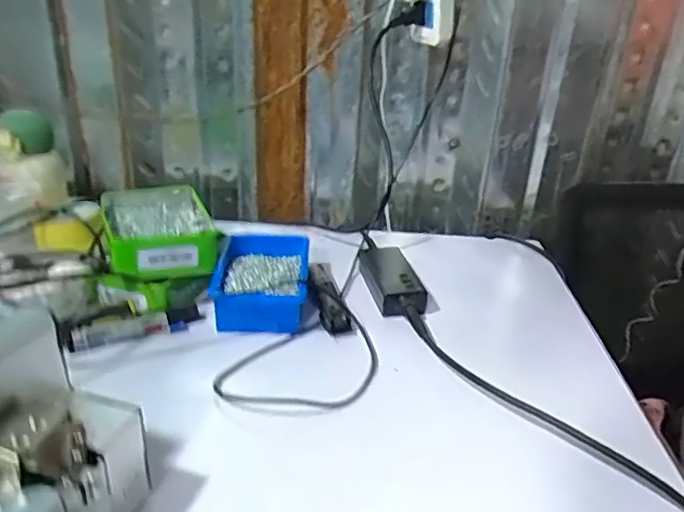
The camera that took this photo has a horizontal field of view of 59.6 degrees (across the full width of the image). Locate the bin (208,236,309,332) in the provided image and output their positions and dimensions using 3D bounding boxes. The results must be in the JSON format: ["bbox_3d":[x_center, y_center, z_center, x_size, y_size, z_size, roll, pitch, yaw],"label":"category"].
[{"bbox_3d":[-0.089,0.031,0.665,0.100,0.053,0.145,1,27,-2],"label":"bin"}]

